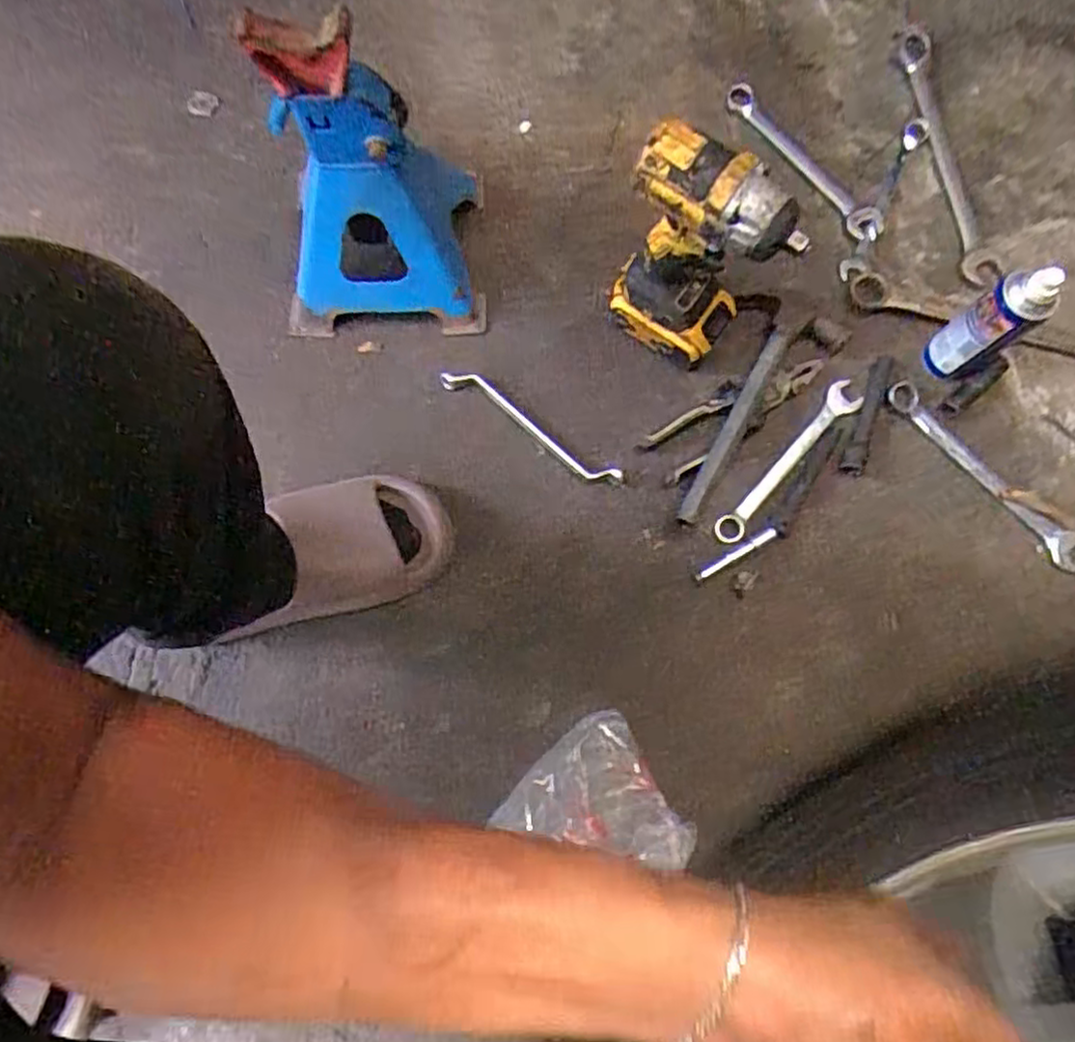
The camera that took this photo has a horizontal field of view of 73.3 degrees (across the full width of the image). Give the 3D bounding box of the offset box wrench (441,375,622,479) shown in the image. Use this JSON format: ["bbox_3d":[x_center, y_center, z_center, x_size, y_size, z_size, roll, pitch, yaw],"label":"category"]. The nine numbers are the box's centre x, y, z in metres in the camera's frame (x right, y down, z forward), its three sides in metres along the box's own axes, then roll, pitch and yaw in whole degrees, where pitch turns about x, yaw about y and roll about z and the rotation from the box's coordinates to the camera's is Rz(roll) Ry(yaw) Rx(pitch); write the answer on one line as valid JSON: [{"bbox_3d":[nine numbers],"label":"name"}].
[{"bbox_3d":[-0.008,-0.096,0.725,0.207,0.018,0.023,33,79,6],"label":"offset box wrench"}]

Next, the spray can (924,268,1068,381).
[{"bbox_3d":[0.426,-0.186,0.683,0.050,0.162,0.047,0,77,-1],"label":"spray can"}]

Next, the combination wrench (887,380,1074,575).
[{"bbox_3d":[0.456,-0.048,0.735,0.044,0.009,0.251,-44,81,-10],"label":"combination wrench"}]

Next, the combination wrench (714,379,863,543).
[{"bbox_3d":[0.255,-0.060,0.727,0.033,0.012,0.217,41,80,8],"label":"combination wrench"}]

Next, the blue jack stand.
[{"bbox_3d":[-0.151,-0.305,0.641,0.194,0.276,0.163,1,77,-1],"label":"blue jack stand"}]

